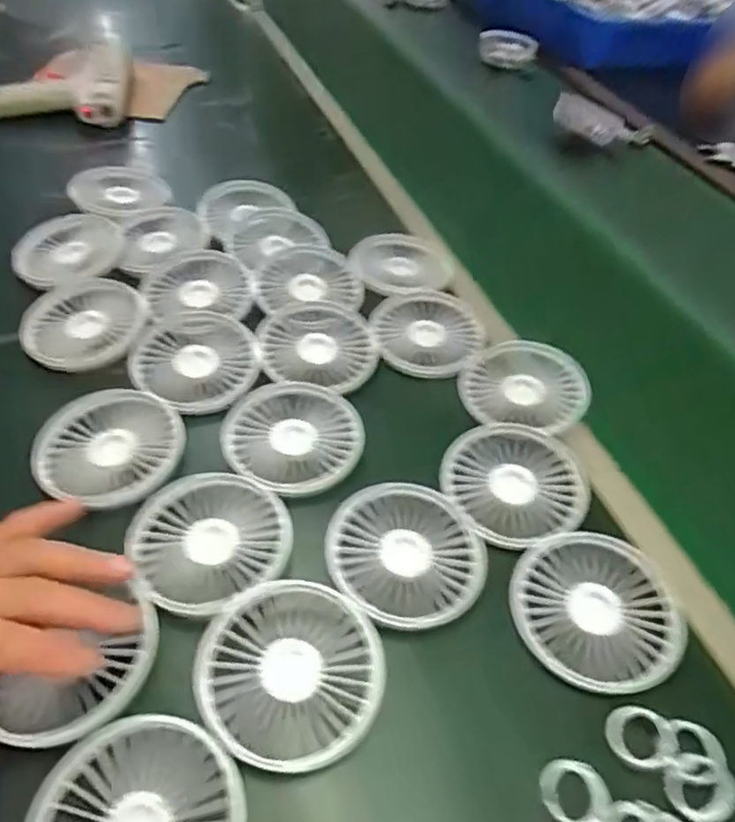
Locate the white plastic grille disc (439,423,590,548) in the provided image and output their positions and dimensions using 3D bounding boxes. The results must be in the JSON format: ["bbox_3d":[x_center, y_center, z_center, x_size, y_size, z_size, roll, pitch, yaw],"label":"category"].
[{"bbox_3d":[0.098,0.046,0.402,0.086,0.016,0.087,2,47,-3],"label":"white plastic grille disc"}]

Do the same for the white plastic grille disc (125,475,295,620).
[{"bbox_3d":[-0.088,0.071,0.353,0.086,0.009,0.085,2,47,-3],"label":"white plastic grille disc"}]

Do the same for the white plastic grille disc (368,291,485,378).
[{"bbox_3d":[0.047,-0.065,0.496,0.087,0.006,0.086,2,47,-3],"label":"white plastic grille disc"}]

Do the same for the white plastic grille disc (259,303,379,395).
[{"bbox_3d":[-0.037,-0.050,0.477,0.086,0.010,0.090,2,47,-3],"label":"white plastic grille disc"}]

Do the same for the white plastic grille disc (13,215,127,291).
[{"bbox_3d":[-0.253,-0.136,0.525,0.087,0.011,0.087,-18,51,-20],"label":"white plastic grille disc"}]

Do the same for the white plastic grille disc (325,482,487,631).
[{"bbox_3d":[0.023,0.082,0.358,0.089,0.012,0.085,2,47,-3],"label":"white plastic grille disc"}]

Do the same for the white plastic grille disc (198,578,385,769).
[{"bbox_3d":[-0.037,0.128,0.307,0.089,0.008,0.086,2,47,-3],"label":"white plastic grille disc"}]

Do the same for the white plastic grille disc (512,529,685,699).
[{"bbox_3d":[0.126,0.108,0.340,0.086,0.008,0.085,2,47,-3],"label":"white plastic grille disc"}]

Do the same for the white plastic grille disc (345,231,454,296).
[{"bbox_3d":[0.028,-0.133,0.544,0.083,0.013,0.084,2,47,-3],"label":"white plastic grille disc"}]

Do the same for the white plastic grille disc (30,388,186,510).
[{"bbox_3d":[-0.166,0.023,0.396,0.090,0.007,0.088,2,47,-3],"label":"white plastic grille disc"}]

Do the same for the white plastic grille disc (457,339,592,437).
[{"bbox_3d":[0.118,-0.019,0.454,0.086,0.011,0.087,2,47,-3],"label":"white plastic grille disc"}]

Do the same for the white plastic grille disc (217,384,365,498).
[{"bbox_3d":[-0.049,0.016,0.418,0.091,0.009,0.088,2,47,-3],"label":"white plastic grille disc"}]

